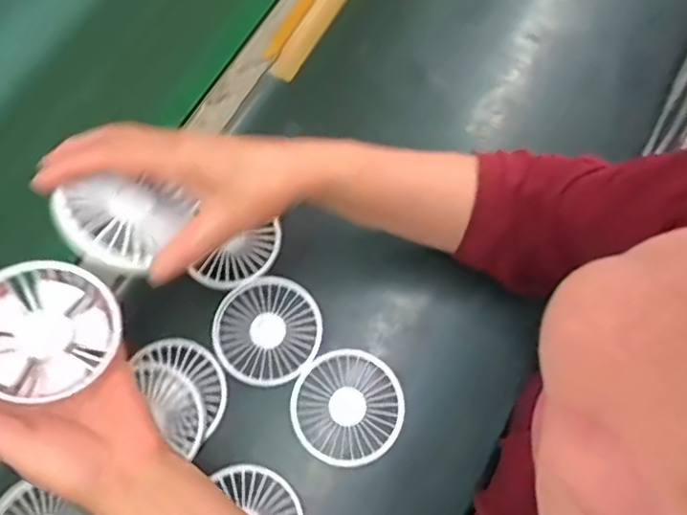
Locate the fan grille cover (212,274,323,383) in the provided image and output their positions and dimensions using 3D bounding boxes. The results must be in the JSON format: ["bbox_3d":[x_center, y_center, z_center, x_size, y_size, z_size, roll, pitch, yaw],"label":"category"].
[{"bbox_3d":[-0.064,0.060,0.495,0.087,0.004,0.087,-21,72,-6],"label":"fan grille cover"}]

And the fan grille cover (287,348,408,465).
[{"bbox_3d":[0.003,0.120,0.477,0.087,0.005,0.086,14,72,6],"label":"fan grille cover"}]

